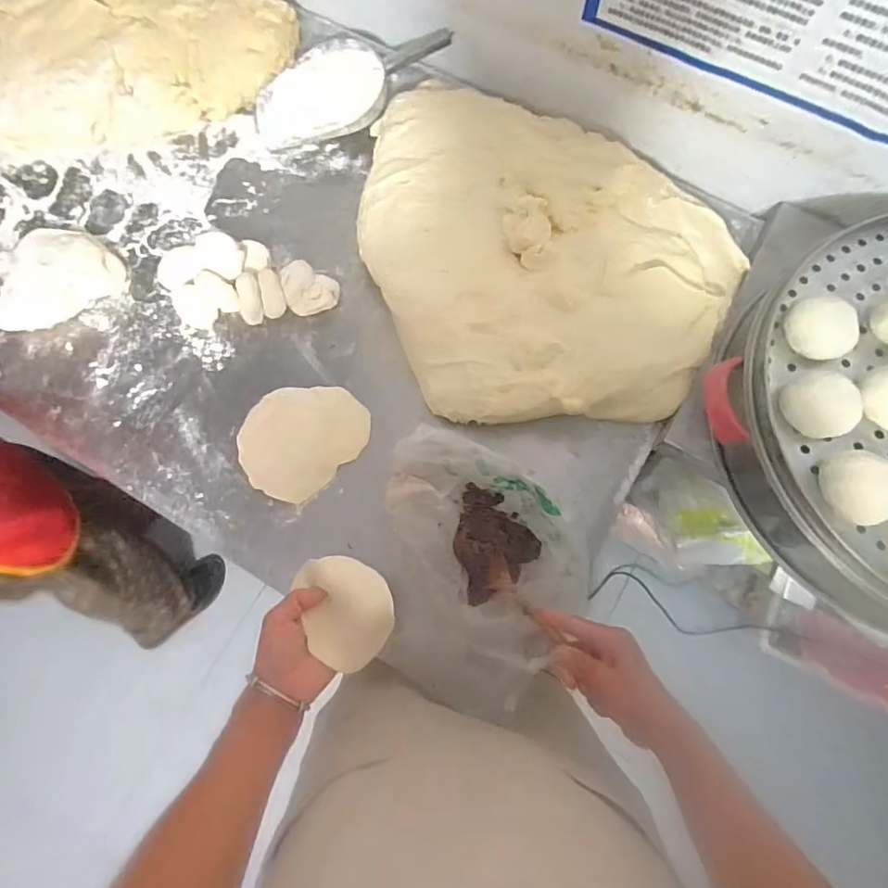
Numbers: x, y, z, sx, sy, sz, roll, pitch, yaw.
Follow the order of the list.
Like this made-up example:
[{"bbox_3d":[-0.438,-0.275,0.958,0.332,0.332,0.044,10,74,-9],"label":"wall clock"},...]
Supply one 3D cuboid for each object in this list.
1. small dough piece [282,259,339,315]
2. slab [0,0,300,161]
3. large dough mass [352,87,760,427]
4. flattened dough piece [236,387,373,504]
[{"bbox_3d":[-0.183,-0.215,0.713,0.069,0.035,0.065,0,75,1],"label":"small dough piece"},{"bbox_3d":[-0.573,-0.619,0.798,0.587,0.088,0.435,29,78,8],"label":"slab"},{"bbox_3d":[0.132,-0.272,0.670,0.474,0.084,0.477,-3,75,0],"label":"large dough mass"},{"bbox_3d":[-0.182,-0.010,0.670,0.161,0.014,0.135,-41,78,-9],"label":"flattened dough piece"}]

